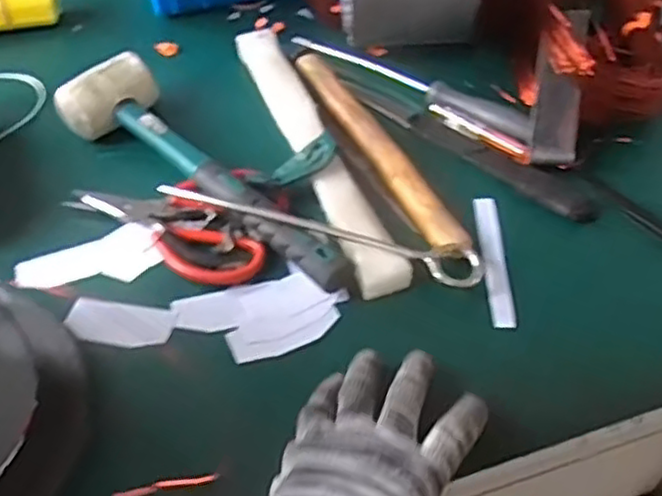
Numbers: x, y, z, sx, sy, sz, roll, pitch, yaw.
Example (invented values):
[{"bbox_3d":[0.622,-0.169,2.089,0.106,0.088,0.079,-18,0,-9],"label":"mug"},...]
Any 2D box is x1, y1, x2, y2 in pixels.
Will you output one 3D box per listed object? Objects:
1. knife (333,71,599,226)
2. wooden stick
[{"bbox_3d":[0.098,-0.083,0.543,0.234,0.012,0.030,34,58,27],"label":"knife"},{"bbox_3d":[0.033,-0.081,0.538,0.027,0.016,0.254,-20,51,-14],"label":"wooden stick"}]

